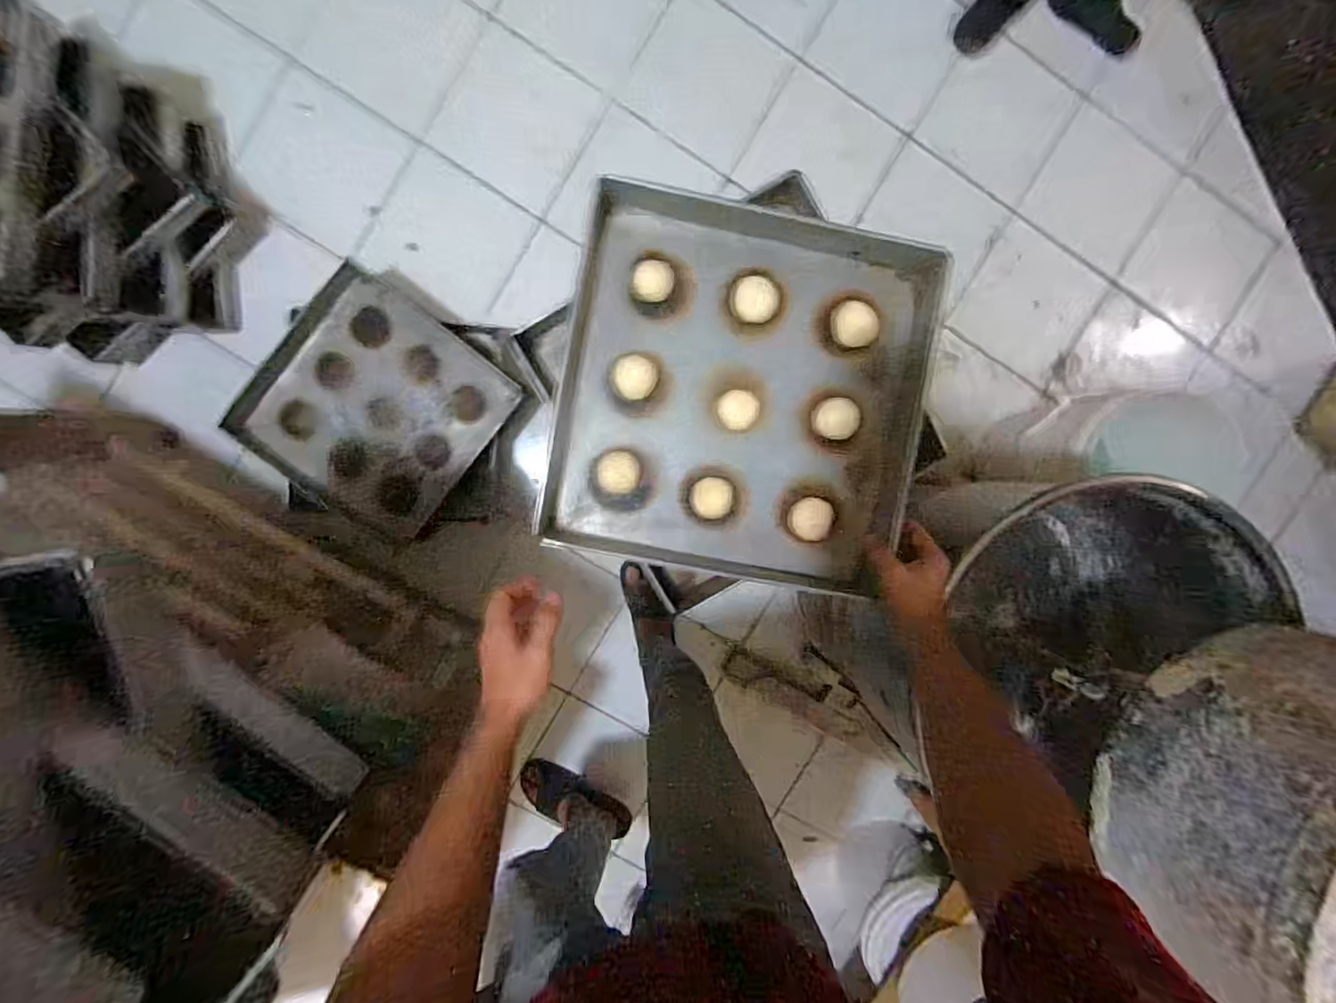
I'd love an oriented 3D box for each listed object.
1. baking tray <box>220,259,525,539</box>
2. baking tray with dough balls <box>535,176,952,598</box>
[{"bbox_3d":[-0.603,-0.191,1.192,0.444,0.050,0.447,37,93,-6],"label":"baking tray"},{"bbox_3d":[0.087,-0.125,0.694,0.417,0.065,0.425,11,93,-5],"label":"baking tray with dough balls"}]

